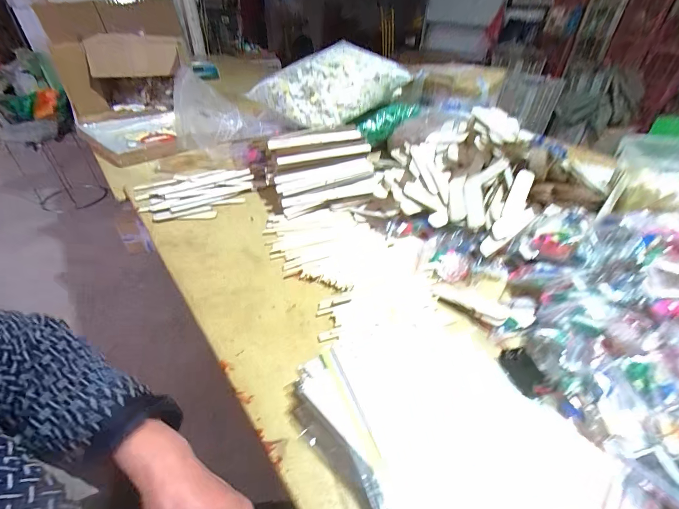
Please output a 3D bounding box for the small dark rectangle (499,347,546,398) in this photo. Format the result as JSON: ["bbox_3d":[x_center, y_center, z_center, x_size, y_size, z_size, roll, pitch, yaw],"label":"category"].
[{"bbox_3d":[0.210,0.135,0.360,0.029,0.017,0.057,-7,42,-3],"label":"small dark rectangle"}]

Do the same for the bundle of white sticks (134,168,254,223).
[{"bbox_3d":[-0.296,-0.128,0.663,0.227,0.025,0.175,-23,45,-19],"label":"bundle of white sticks"}]

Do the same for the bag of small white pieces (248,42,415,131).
[{"bbox_3d":[-0.021,-0.466,0.842,0.385,0.130,0.243,-21,44,-26],"label":"bag of small white pieces"}]

